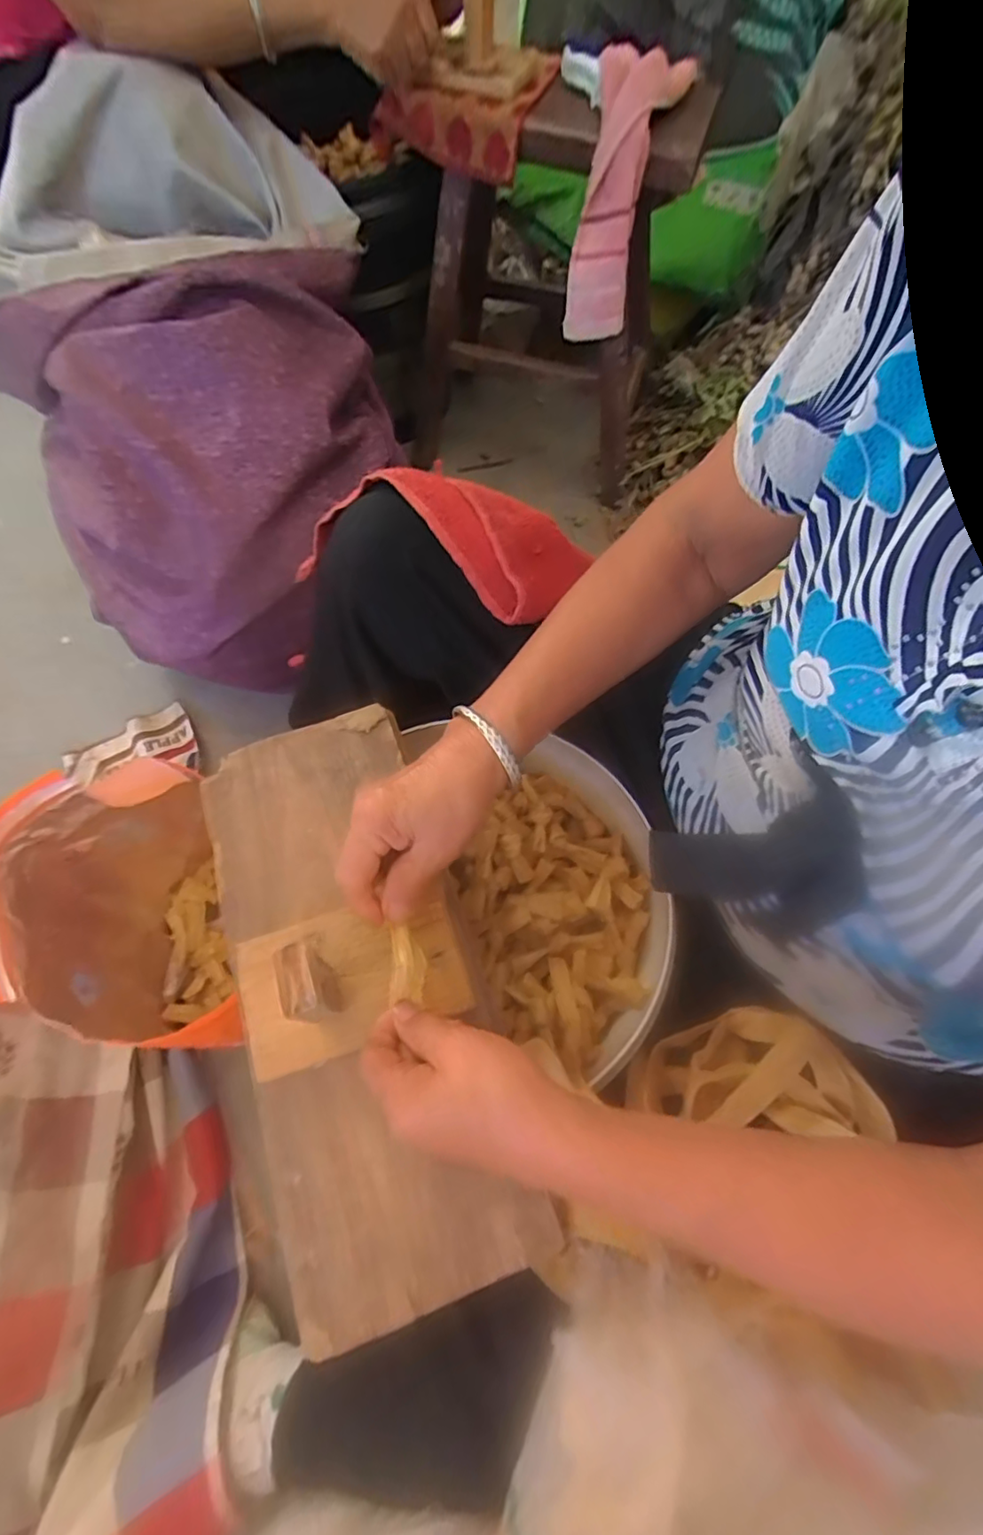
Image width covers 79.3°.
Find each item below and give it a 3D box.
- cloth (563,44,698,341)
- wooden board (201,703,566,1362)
[{"bbox_3d":[0.138,-0.639,0.659,0.093,0.266,0.094,15,23,7],"label":"cloth"},{"bbox_3d":[-0.094,0.136,0.402,0.157,0.031,0.381,-18,68,-7],"label":"wooden board"}]

